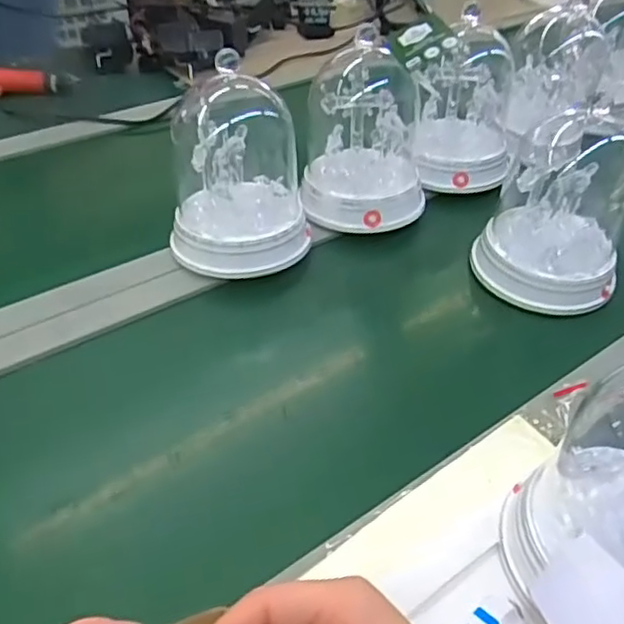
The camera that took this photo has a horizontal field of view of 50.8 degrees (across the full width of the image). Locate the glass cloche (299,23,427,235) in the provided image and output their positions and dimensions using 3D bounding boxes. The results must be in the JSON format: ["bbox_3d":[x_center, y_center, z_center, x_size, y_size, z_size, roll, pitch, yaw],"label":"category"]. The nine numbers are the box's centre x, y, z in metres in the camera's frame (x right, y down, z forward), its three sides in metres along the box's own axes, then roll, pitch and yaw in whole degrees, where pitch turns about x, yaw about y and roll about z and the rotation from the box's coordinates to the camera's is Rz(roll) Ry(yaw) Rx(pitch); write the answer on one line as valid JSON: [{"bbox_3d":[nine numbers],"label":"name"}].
[{"bbox_3d":[0.064,-0.204,0.745,0.144,0.176,0.127,4,41,0],"label":"glass cloche"}]

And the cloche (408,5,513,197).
[{"bbox_3d":[0.186,-0.252,0.814,0.138,0.179,0.138,14,42,11],"label":"cloche"}]

